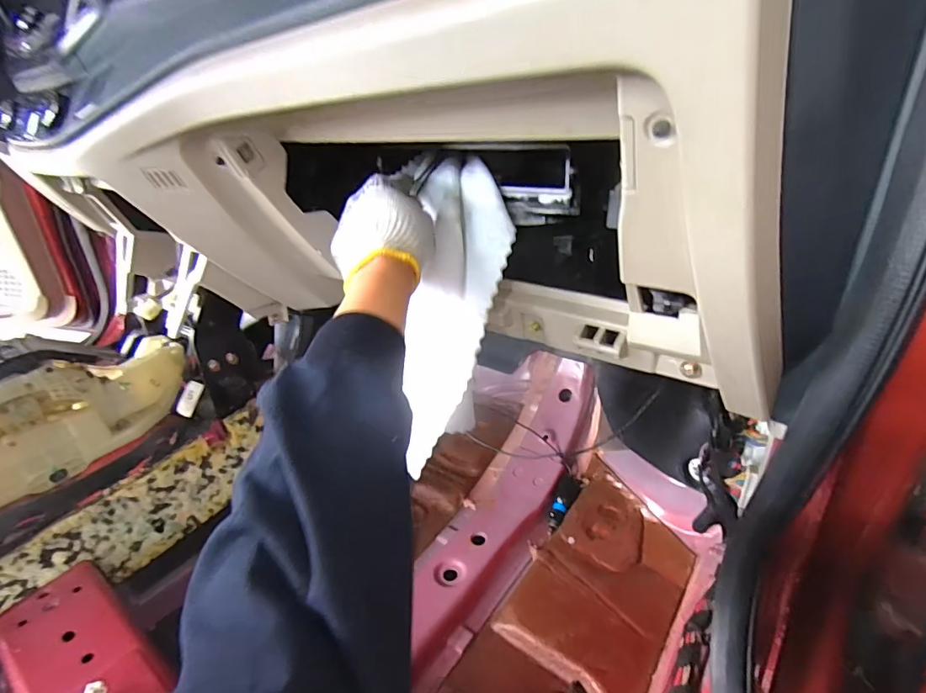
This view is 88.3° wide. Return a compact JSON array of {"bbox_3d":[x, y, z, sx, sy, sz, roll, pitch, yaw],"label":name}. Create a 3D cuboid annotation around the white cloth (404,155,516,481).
[{"bbox_3d":[-0.015,-0.036,0.509,0.114,0.342,0.045,7,-2,19],"label":"white cloth"}]

